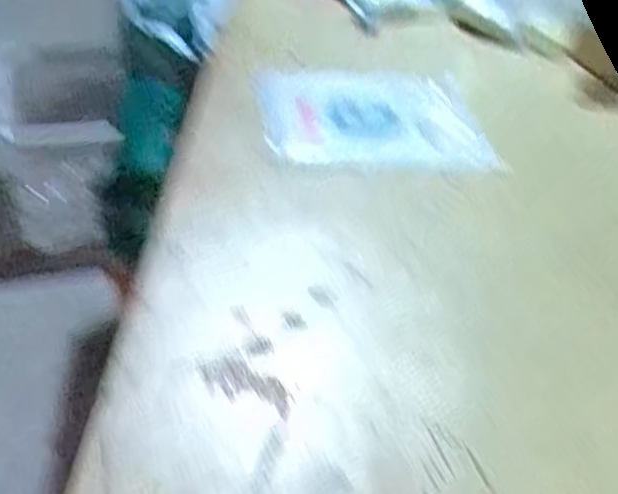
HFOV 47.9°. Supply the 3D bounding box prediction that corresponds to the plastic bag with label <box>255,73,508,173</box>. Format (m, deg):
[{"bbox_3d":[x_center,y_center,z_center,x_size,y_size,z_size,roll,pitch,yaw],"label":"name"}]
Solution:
[{"bbox_3d":[0.068,-0.144,0.773,0.240,0.017,0.184,1,39,-10],"label":"plastic bag with label"}]

